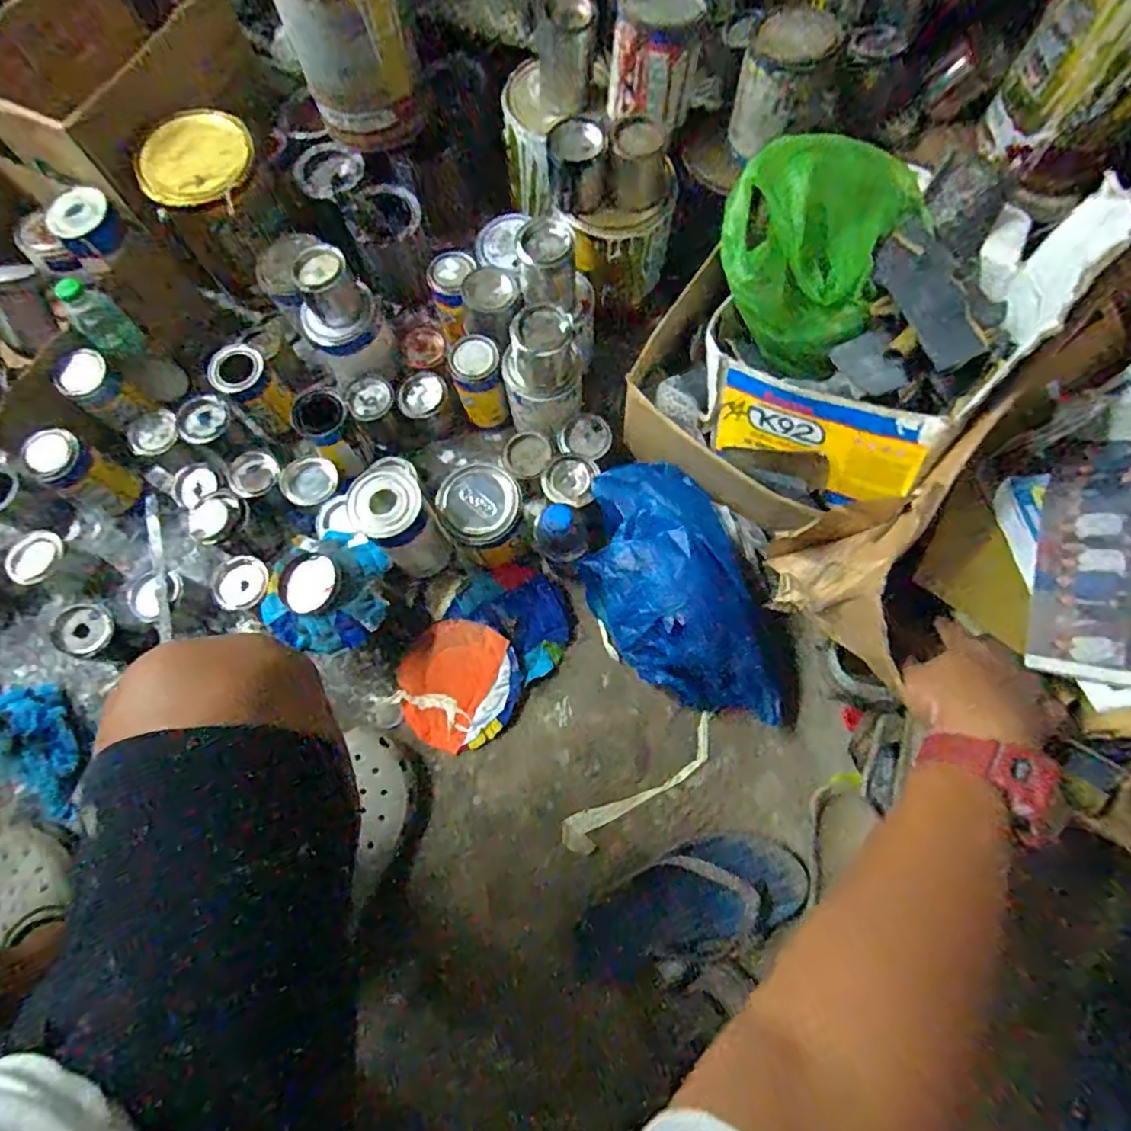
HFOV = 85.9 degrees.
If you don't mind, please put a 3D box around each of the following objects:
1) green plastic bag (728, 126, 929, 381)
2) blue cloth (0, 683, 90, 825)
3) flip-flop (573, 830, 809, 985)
[{"bbox_3d":[0.254,-0.342,0.630,0.180,0.132,0.242,27,75,9],"label":"green plastic bag"},{"bbox_3d":[-0.744,0.237,0.781,0.228,0.037,0.186,-4,72,0],"label":"blue cloth"},{"bbox_3d":[0.144,0.402,0.719,0.278,0.050,0.107,-25,73,-6],"label":"flip-flop"}]

